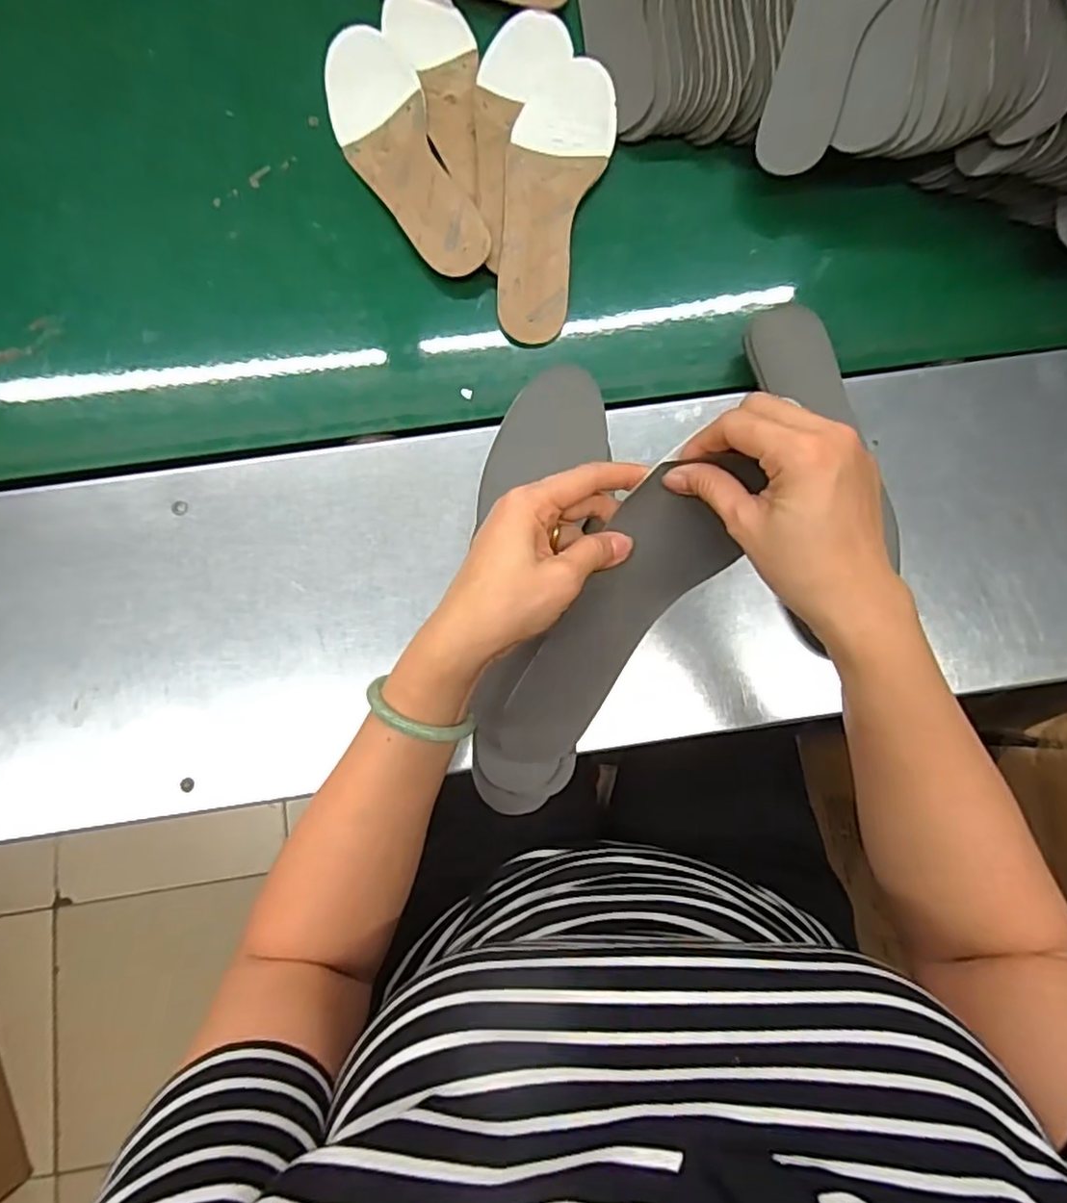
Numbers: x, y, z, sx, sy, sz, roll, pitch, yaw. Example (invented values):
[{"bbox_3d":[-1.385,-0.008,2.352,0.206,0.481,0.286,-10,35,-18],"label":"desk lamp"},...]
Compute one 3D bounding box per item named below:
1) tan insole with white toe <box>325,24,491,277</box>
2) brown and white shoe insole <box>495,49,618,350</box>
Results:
[{"bbox_3d":[-0.112,-0.375,0.550,0.076,0.006,0.252,-24,79,3],"label":"tan insole with white toe"},{"bbox_3d":[0.013,-0.334,0.544,0.077,0.015,0.257,11,77,3],"label":"brown and white shoe insole"}]

